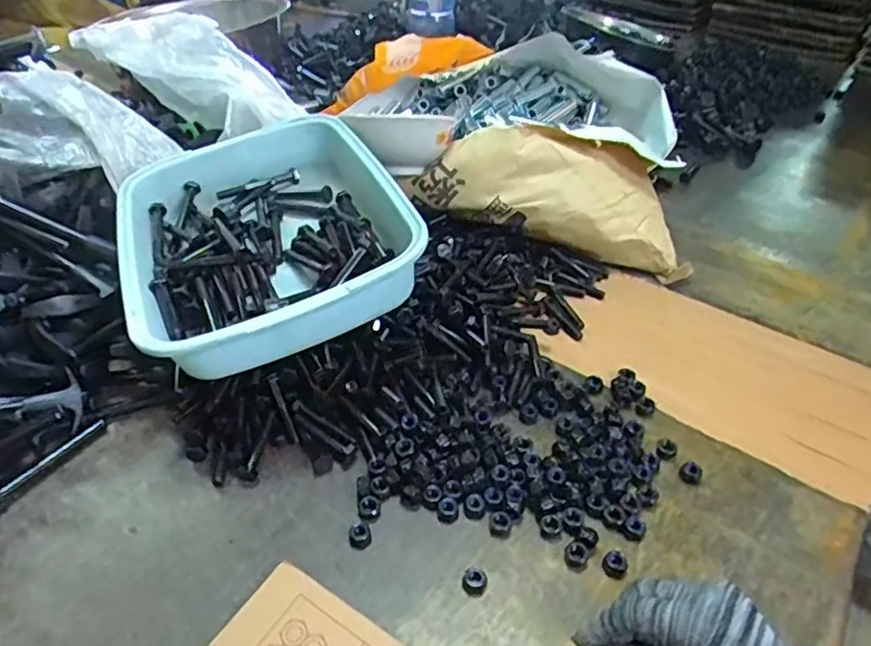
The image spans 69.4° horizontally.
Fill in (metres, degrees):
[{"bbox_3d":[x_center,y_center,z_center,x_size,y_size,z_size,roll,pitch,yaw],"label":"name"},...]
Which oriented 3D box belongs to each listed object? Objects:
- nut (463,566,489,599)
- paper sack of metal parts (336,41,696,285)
[{"bbox_3d":[0.027,0.175,0.425,0.017,0.009,0.017,1,40,-1],"label":"nut"},{"bbox_3d":[0.112,-0.236,0.799,0.394,0.130,0.344,6,40,5],"label":"paper sack of metal parts"}]

